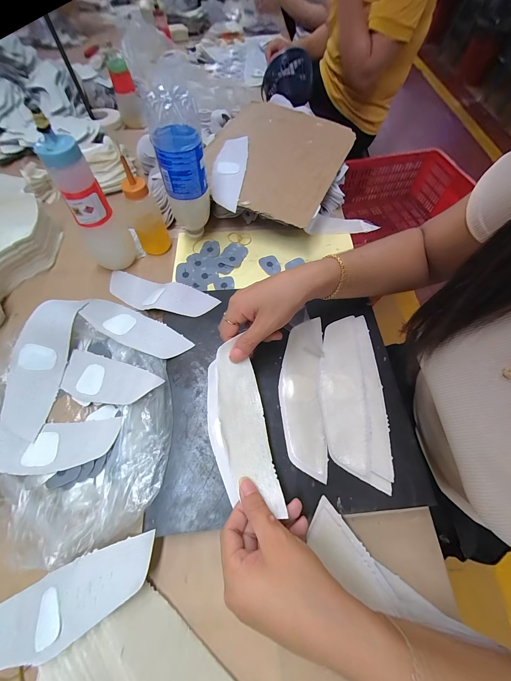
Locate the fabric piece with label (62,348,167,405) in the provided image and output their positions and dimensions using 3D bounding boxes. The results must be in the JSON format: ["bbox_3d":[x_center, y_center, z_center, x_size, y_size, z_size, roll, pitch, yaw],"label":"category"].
[{"bbox_3d":[-0.184,0.050,0.329,0.139,0.019,0.056,6,62,19],"label":"fabric piece with label"}]

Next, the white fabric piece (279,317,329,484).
[{"bbox_3d":[0.059,0.059,0.326,0.053,0.006,0.193,4,63,1],"label":"white fabric piece"}]

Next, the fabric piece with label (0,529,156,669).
[{"bbox_3d":[-0.181,0.243,0.237,0.185,0.035,0.054,-22,65,-11],"label":"fabric piece with label"}]

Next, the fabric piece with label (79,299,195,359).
[{"bbox_3d":[-0.167,-0.020,0.353,0.157,0.019,0.059,31,67,15],"label":"fabric piece with label"}]

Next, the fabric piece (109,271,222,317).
[{"bbox_3d":[-0.150,-0.070,0.400,0.186,0.025,0.055,19,64,9],"label":"fabric piece"}]

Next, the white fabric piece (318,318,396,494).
[{"bbox_3d":[0.118,0.060,0.321,0.078,0.011,0.203,4,63,-1],"label":"white fabric piece"}]

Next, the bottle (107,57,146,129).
[{"bbox_3d":[-0.328,-0.631,0.659,0.060,0.109,0.057,-23,65,-12],"label":"bottle"}]

